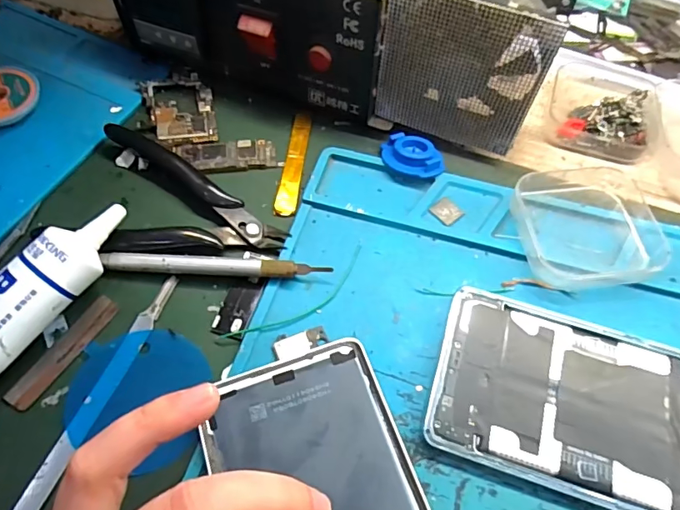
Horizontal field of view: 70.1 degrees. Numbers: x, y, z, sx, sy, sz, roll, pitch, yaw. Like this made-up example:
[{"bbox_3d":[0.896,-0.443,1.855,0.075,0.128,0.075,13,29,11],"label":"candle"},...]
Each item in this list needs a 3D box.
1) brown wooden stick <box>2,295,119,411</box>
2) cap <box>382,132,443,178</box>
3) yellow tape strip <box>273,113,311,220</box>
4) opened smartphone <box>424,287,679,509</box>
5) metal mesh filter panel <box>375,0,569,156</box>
[{"bbox_3d":[-0.123,0.042,0.216,0.012,0.004,0.057,30,64,16],"label":"brown wooden stick"},{"bbox_3d":[0.040,-0.054,0.268,0.035,0.011,0.028,40,67,20],"label":"cap"},{"bbox_3d":[-0.026,-0.053,0.274,0.012,0.004,0.073,5,60,2],"label":"yellow tape strip"},{"bbox_3d":[0.120,0.067,0.199,0.160,0.009,0.074,17,61,9],"label":"opened smartphone"},{"bbox_3d":[0.058,-0.089,0.245,0.079,0.083,0.010,16,61,9],"label":"metal mesh filter panel"}]

